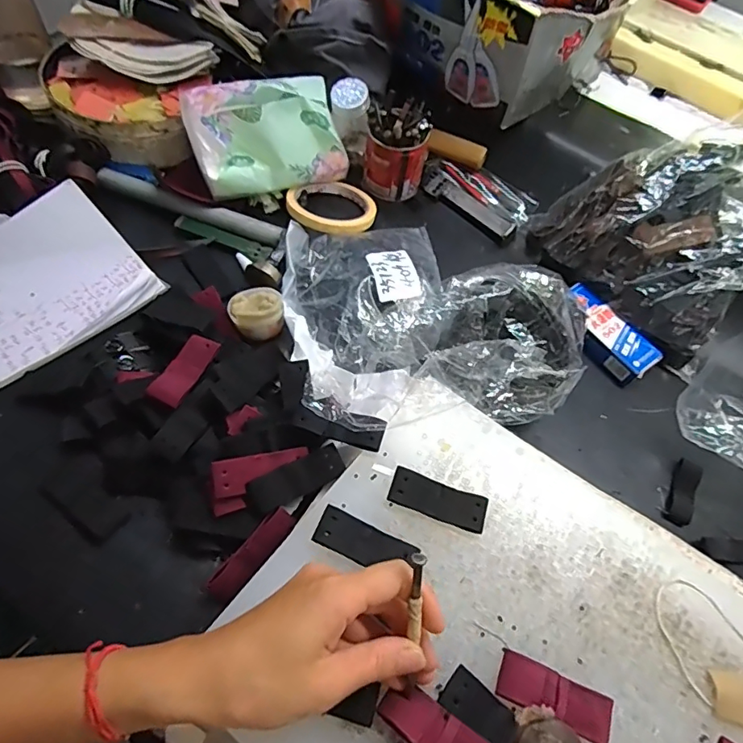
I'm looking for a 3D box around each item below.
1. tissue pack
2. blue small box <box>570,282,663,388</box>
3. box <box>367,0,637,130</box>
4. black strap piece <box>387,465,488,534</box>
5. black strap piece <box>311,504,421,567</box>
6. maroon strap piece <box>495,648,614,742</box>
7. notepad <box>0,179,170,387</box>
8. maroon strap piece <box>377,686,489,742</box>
[{"bbox_3d":[-0.105,-0.240,0.509,0.152,0.078,0.080,-14,62,-14],"label":"tissue pack"},{"bbox_3d":[0.222,-0.035,0.480,0.049,0.019,0.101,-36,69,-23],"label":"blue small box"},{"bbox_3d":[0.108,-0.383,0.533,0.265,0.108,0.177,39,63,16],"label":"box"},{"bbox_3d":[0.046,0.088,0.344,0.066,0.004,0.024,20,71,4],"label":"black strap piece"},{"bbox_3d":[-0.004,0.112,0.327,0.064,0.004,0.025,26,71,0],"label":"black strap piece"},{"bbox_3d":[0.108,0.191,0.294,0.067,0.009,0.025,23,60,8],"label":"maroon strap piece"},{"bbox_3d":[-0.316,-0.067,0.424,0.217,0.033,0.145,-39,73,-19],"label":"notepad"},{"bbox_3d":[0.037,0.196,0.270,0.067,0.004,0.025,26,42,30],"label":"maroon strap piece"}]

